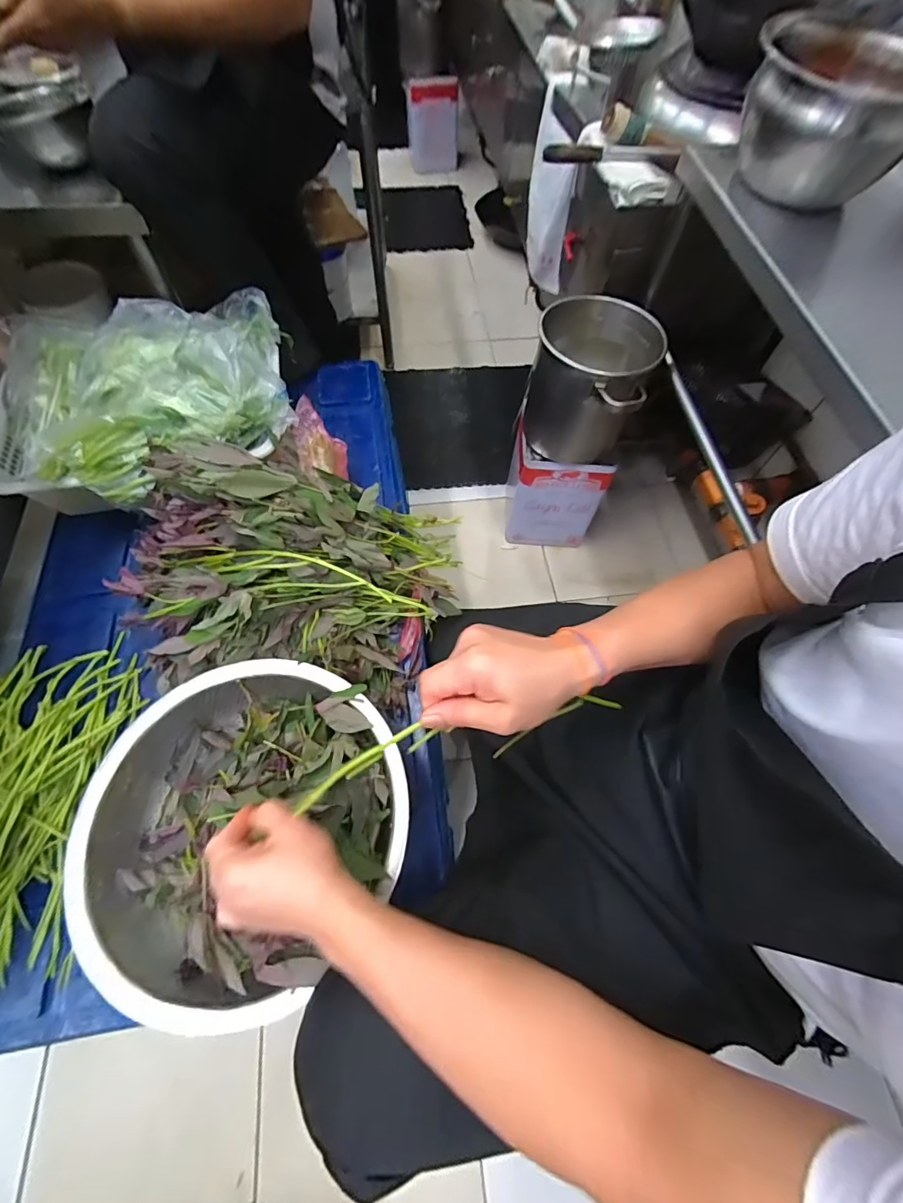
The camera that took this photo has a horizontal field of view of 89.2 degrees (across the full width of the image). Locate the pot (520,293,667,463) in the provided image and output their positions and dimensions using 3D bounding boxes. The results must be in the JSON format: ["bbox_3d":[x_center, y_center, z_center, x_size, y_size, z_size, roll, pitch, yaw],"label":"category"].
[{"bbox_3d":[0.302,-0.494,1.047,0.246,0.242,0.273,23,66,9],"label":"pot"}]

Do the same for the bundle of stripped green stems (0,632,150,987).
[{"bbox_3d":[-0.526,0.254,0.561,0.217,0.059,0.405,-8,65,-6],"label":"bundle of stripped green stems"}]

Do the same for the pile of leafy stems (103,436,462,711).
[{"bbox_3d":[-0.231,-0.043,0.652,0.432,0.166,0.322,3,64,-1],"label":"pile of leafy stems"}]

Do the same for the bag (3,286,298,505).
[{"bbox_3d":[-0.455,-0.344,0.701,0.384,0.100,0.334,-19,66,-11],"label":"bag"}]

